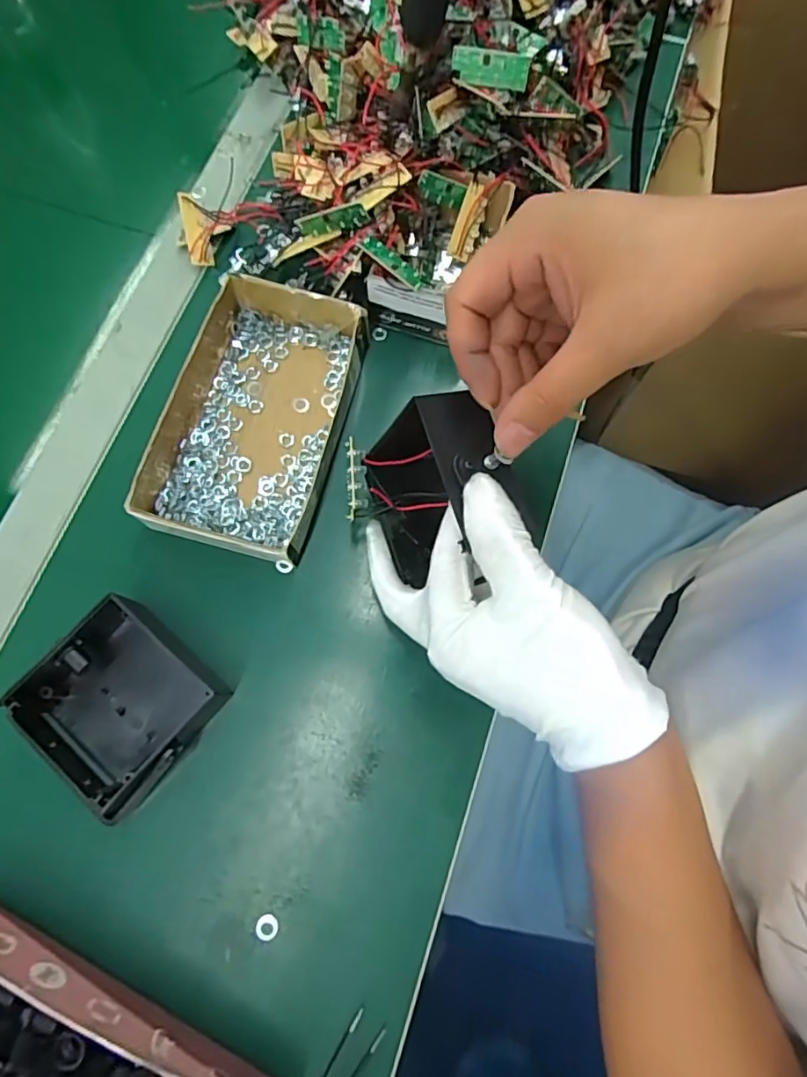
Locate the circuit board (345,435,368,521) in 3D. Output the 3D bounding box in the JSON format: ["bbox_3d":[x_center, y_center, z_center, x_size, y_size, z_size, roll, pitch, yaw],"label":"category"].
[{"bbox_3d":[-0.028,-0.036,0.323,0.012,0.007,0.048,-2,87,-1],"label":"circuit board"}]

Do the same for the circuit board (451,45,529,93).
[{"bbox_3d":[0.054,-0.294,0.341,0.047,0.017,0.005,9,45,0],"label":"circuit board"}]

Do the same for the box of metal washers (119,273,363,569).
[{"bbox_3d":[-0.100,-0.081,0.359,0.119,0.032,0.178,12,75,3],"label":"box of metal washers"}]

